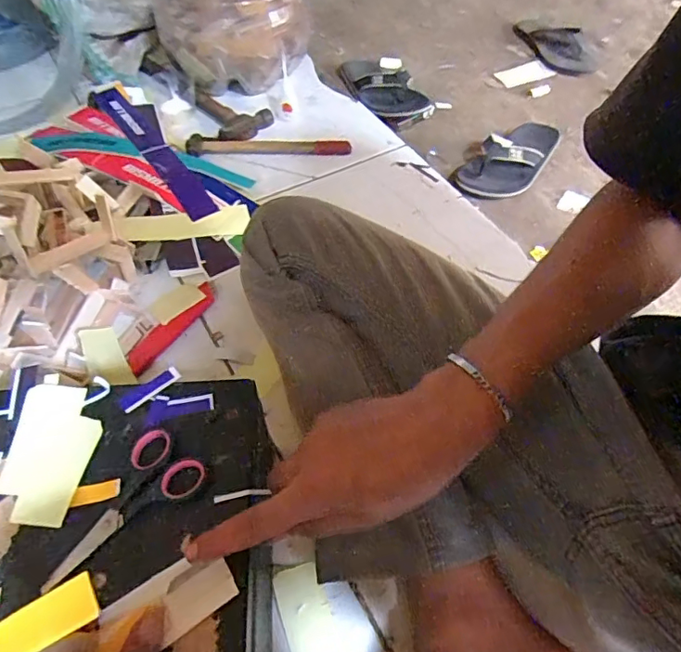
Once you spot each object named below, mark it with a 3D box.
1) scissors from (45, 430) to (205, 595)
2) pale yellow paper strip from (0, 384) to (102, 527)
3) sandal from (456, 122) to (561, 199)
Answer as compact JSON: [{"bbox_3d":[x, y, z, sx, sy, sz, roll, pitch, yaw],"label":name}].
[{"bbox_3d":[-0.149,0.116,0.352,0.112,0.009,0.054,-33,62,-21],"label":"scissors"},{"bbox_3d":[-0.207,0.088,0.375,0.059,0.008,0.098,2,55,0],"label":"pale yellow paper strip"},{"bbox_3d":[0.310,-0.313,0.981,0.127,0.059,0.258,31,60,19],"label":"sandal"}]

